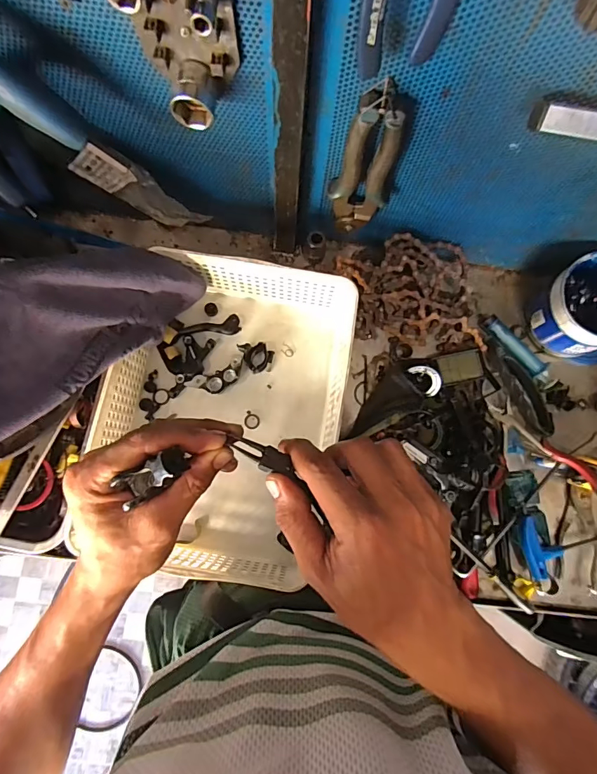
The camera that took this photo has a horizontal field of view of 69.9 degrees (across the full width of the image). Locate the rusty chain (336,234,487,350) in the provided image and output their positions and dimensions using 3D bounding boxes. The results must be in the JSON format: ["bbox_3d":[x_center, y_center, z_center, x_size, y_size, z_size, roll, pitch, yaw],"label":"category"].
[{"bbox_3d":[0.147,-0.119,0.534,0.186,0.053,0.118,5,80,-1],"label":"rusty chain"}]

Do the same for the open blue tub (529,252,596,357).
[{"bbox_3d":[0.349,-0.097,0.520,0.105,0.098,0.099,0,80,-2],"label":"open blue tub"}]

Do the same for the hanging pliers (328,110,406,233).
[{"bbox_3d":[0.062,-0.204,0.419,0.053,0.168,0.016,7,80,-1],"label":"hanging pliers"}]

